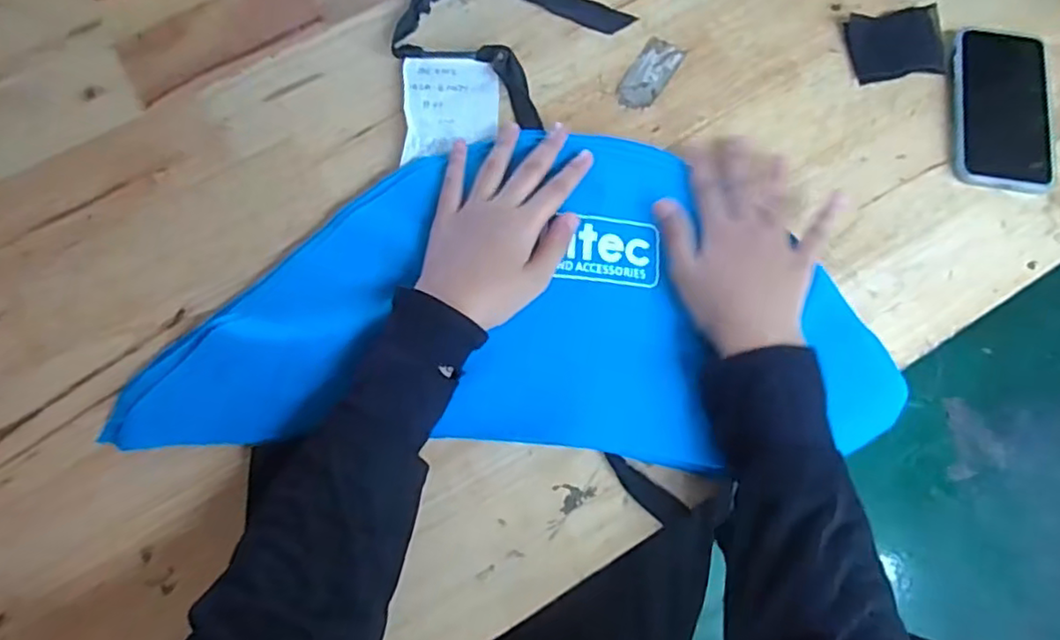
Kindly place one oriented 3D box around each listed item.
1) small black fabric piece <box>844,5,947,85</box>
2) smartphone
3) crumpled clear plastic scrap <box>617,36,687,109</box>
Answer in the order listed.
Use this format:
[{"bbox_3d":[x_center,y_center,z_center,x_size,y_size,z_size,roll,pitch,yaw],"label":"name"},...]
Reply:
[{"bbox_3d":[0.306,-0.232,0.535,0.074,0.008,0.062,-2,72,0],"label":"small black fabric piece"},{"bbox_3d":[0.385,-0.174,0.521,0.079,0.012,0.148,9,72,3],"label":"smartphone"},{"bbox_3d":[0.100,-0.206,0.535,0.033,0.004,0.071,31,75,10],"label":"crumpled clear plastic scrap"}]

